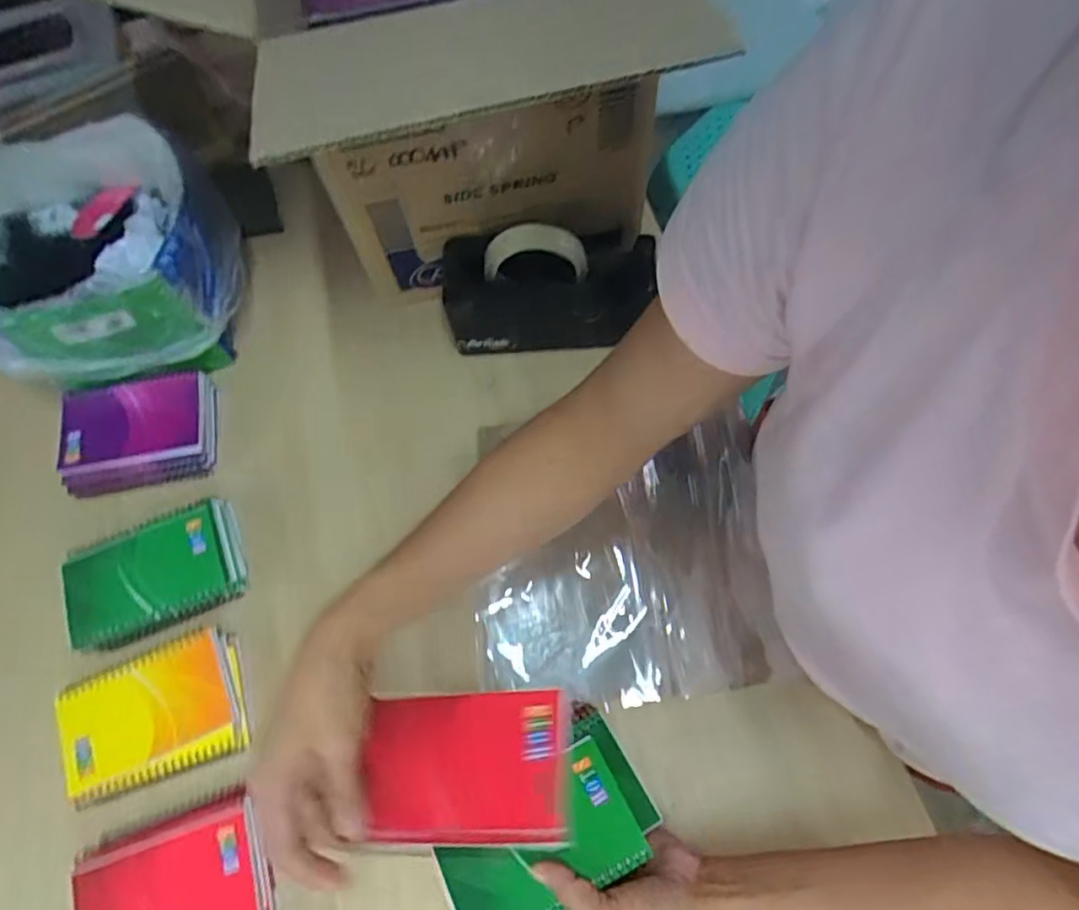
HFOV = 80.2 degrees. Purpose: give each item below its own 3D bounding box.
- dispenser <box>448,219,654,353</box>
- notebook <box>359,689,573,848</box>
[{"bbox_3d":[0.012,-0.158,0.587,0.193,0.101,0.080,-3,68,2],"label":"dispenser"},{"bbox_3d":[-0.042,0.178,0.368,0.112,0.008,0.080,-3,55,4],"label":"notebook"}]

